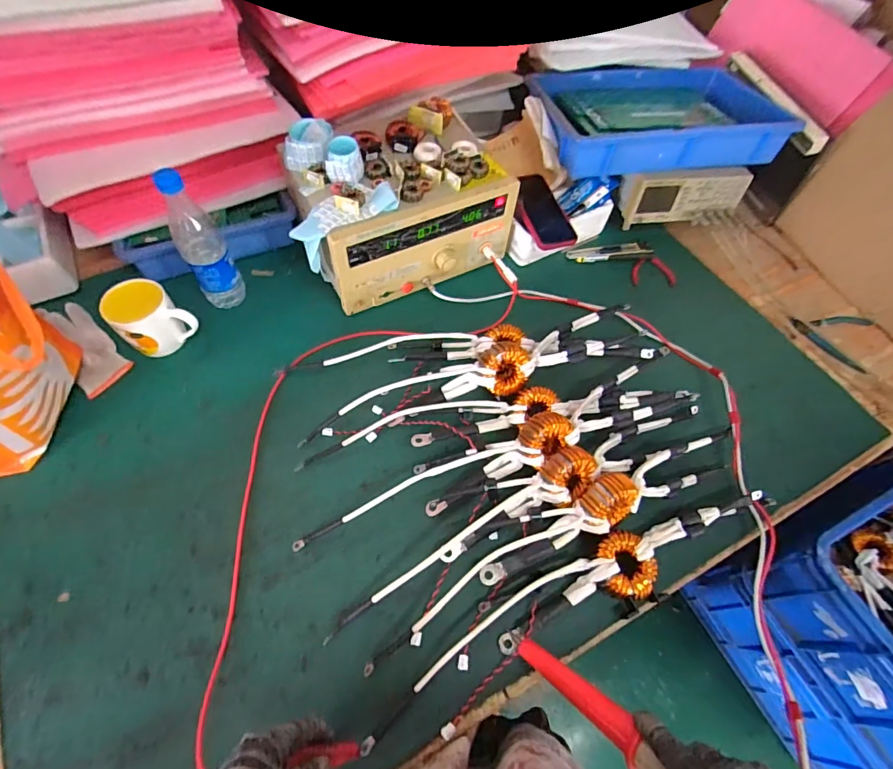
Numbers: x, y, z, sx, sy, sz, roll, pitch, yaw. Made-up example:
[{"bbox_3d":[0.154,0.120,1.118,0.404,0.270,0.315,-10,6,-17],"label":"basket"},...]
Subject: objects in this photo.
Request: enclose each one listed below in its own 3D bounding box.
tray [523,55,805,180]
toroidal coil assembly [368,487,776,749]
[{"bbox_3d":[0.393,-0.523,0.855,0.432,0.073,0.283,-7,62,-8],"label":"tray"},{"bbox_3d":[0.169,0.252,0.552,0.553,0.040,0.077,-17,64,-14],"label":"toroidal coil assembly"}]

